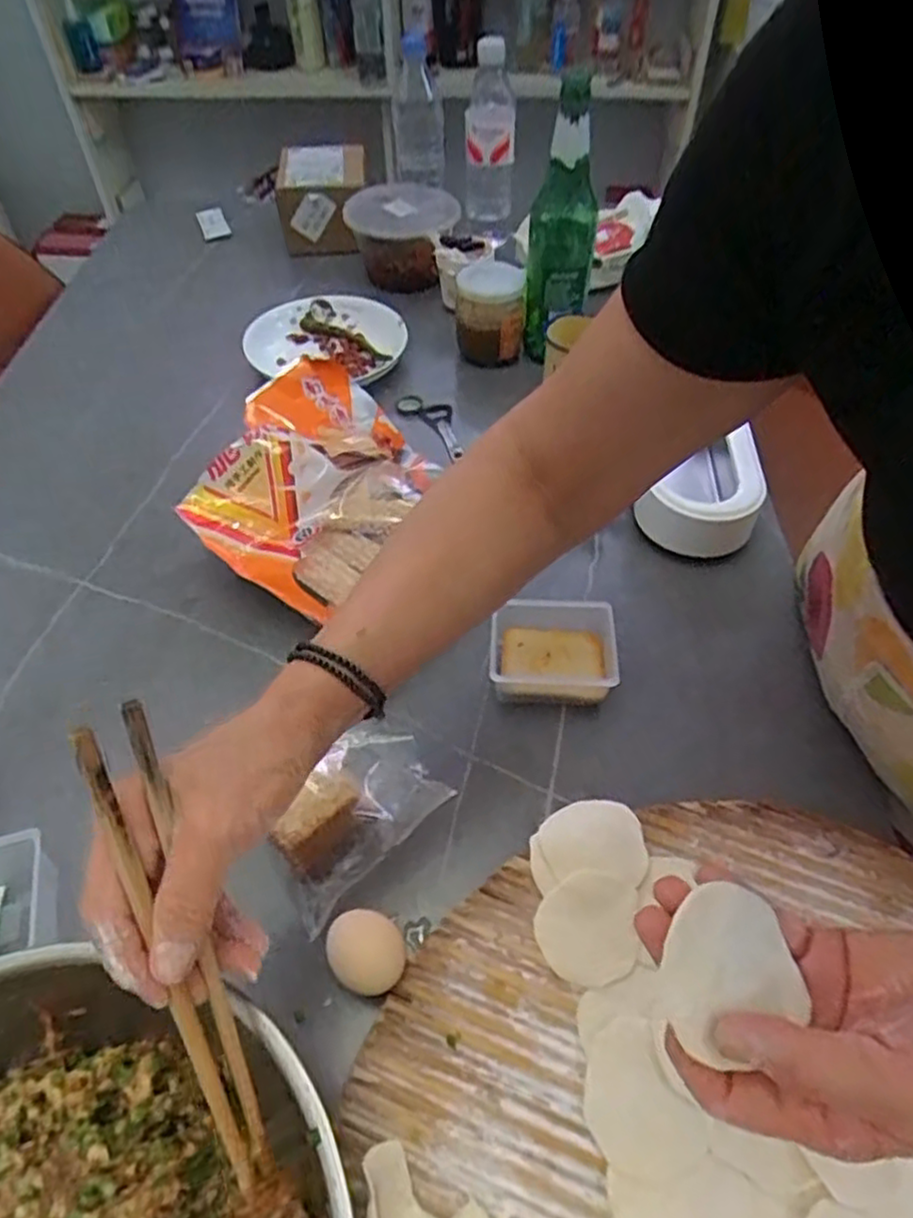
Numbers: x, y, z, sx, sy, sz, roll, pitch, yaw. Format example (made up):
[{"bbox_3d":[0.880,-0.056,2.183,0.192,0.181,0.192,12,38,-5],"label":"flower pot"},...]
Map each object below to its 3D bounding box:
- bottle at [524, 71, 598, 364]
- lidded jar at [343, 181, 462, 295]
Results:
[{"bbox_3d":[0.108,-0.383,0.727,0.072,0.238,0.061,4,51,4],"label":"bottle"},{"bbox_3d":[-0.074,-0.489,0.936,0.141,0.088,0.147,0,51,1],"label":"lidded jar"}]

